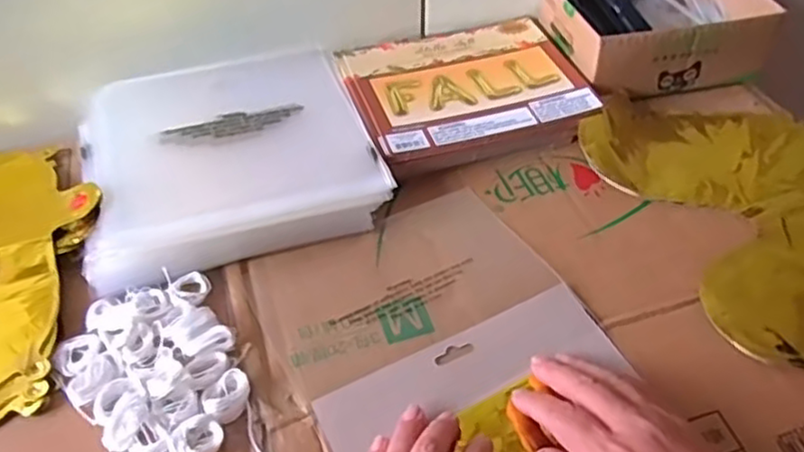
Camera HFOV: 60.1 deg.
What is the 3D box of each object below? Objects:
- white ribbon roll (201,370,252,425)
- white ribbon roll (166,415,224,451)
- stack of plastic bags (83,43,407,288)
[{"bbox_3d":[-0.107,0.105,0.426,0.029,0.008,0.029,0,47,0],"label":"white ribbon roll"},{"bbox_3d":[-0.121,0.124,0.405,0.031,0.009,0.026,-18,50,-16],"label":"white ribbon roll"},{"bbox_3d":[-0.141,-0.066,0.562,0.221,0.029,0.228,-16,49,-13],"label":"stack of plastic bags"}]

